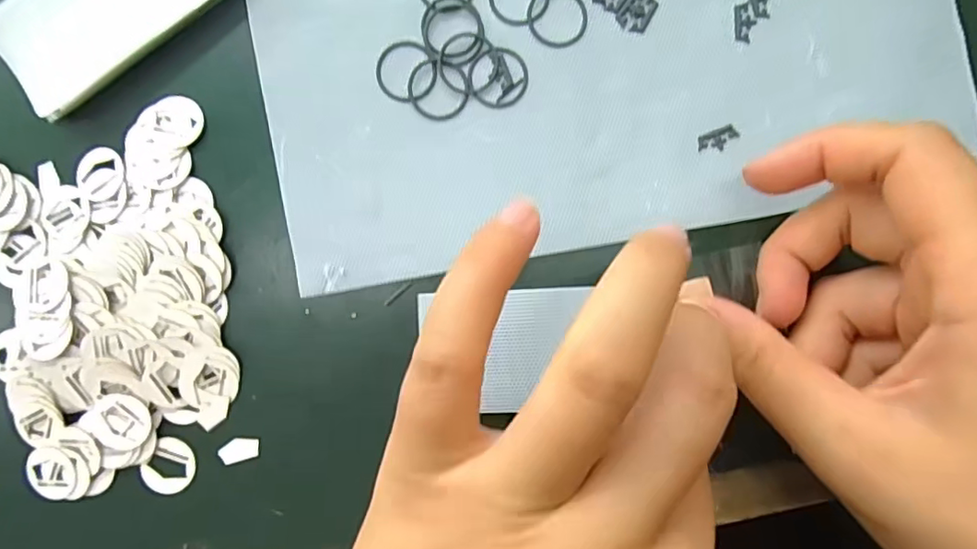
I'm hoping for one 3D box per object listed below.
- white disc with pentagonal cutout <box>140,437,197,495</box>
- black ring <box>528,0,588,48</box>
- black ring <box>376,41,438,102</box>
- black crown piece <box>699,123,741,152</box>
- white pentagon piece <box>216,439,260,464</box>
[{"bbox_3d":[-0.107,0.065,0.188,0.016,0.004,0.018,35,90,1],"label":"white disc with pentagonal cutout"},{"bbox_3d":[0.023,-0.088,0.190,0.020,0.004,0.022,0,89,-3],"label":"black ring"},{"bbox_3d":[-0.028,-0.069,0.187,0.020,0.004,0.021,0,89,1],"label":"black ring"},{"bbox_3d":[0.078,-0.045,0.187,0.014,0.004,0.007,-21,89,1],"label":"black crown piece"},{"bbox_3d":[-0.084,0.060,0.188,0.013,0.004,0.008,-16,89,1],"label":"white pentagon piece"}]

